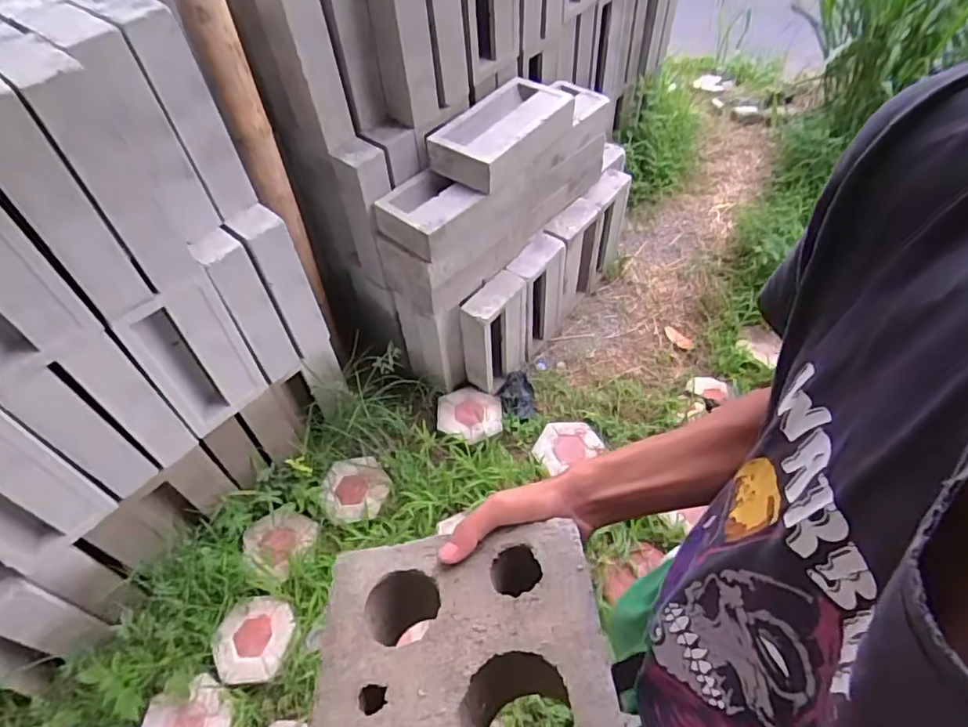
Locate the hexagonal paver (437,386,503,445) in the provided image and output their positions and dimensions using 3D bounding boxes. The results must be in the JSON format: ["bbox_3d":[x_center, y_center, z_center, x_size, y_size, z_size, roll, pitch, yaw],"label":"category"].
[{"bbox_3d":[-0.044,0.166,1.786,0.199,0.070,0.195,-3,52,1],"label":"hexagonal paver"}]

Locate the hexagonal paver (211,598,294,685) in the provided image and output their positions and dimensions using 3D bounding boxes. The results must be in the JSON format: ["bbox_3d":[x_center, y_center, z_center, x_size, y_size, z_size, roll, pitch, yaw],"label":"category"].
[{"bbox_3d":[-0.564,0.681,1.412,0.182,0.042,0.208,13,55,14],"label":"hexagonal paver"}]

